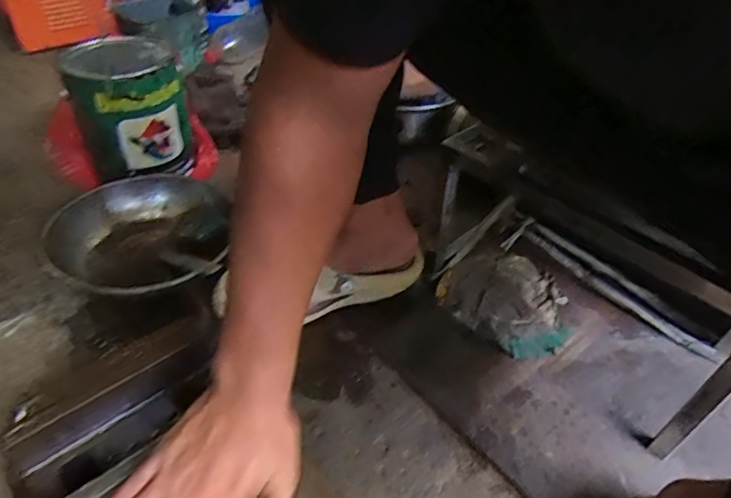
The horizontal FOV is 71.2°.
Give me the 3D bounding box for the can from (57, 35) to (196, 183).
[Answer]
[{"bbox_3d":[-0.371,-0.214,0.814,0.159,0.181,0.162,-21,45,-25],"label":"can"}]

